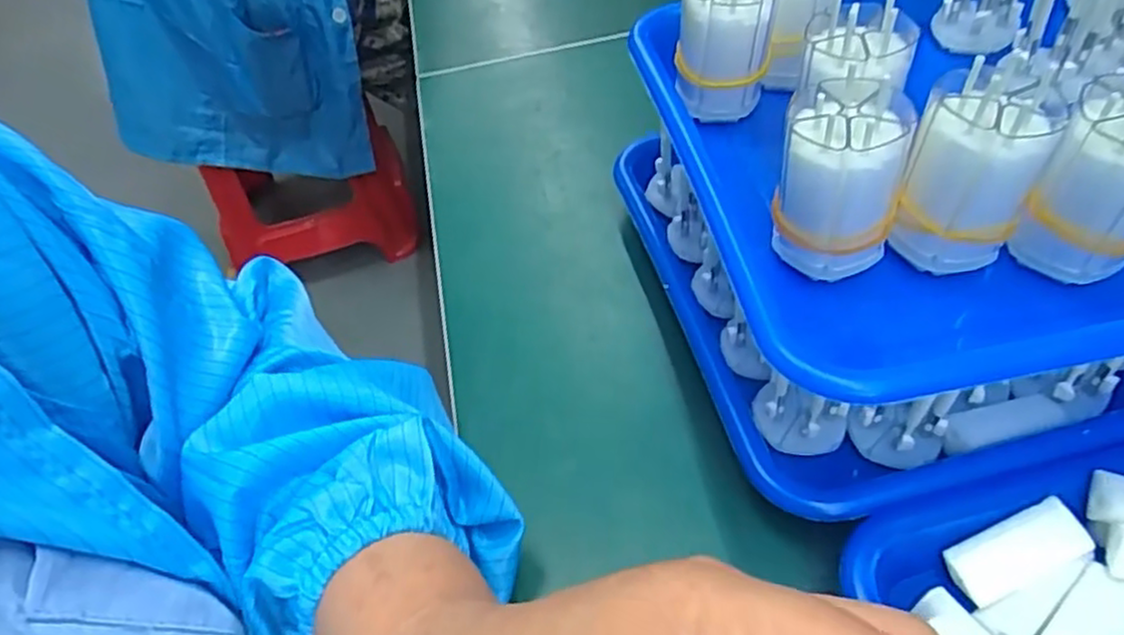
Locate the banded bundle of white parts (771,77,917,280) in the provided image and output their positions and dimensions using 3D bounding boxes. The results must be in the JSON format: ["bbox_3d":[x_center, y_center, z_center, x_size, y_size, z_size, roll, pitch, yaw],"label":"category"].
[{"bbox_3d":[0.097,-0.049,0.253,0.039,0.064,0.037,15,53,19],"label":"banded bundle of white parts"}]

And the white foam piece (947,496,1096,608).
[{"bbox_3d":[0.162,0.084,0.258,0.046,0.007,0.020,-28,50,3],"label":"white foam piece"}]

